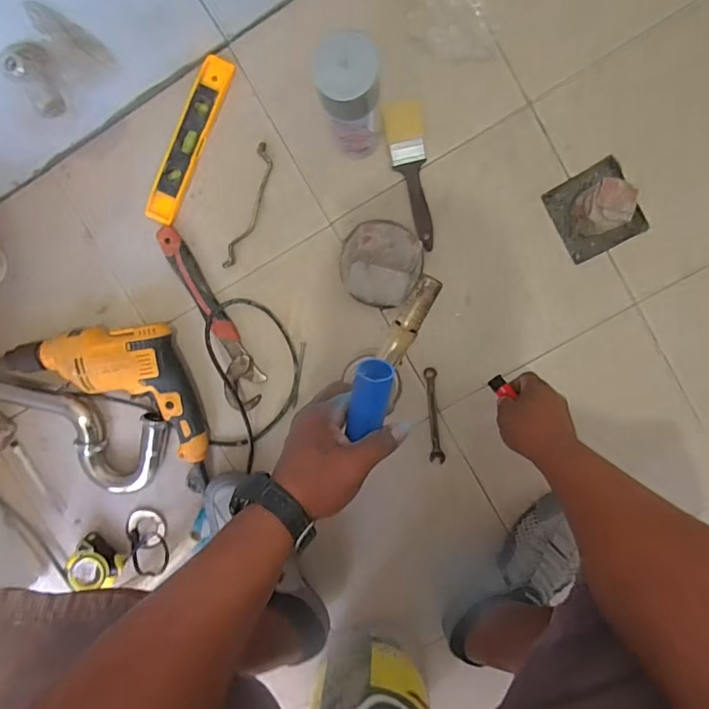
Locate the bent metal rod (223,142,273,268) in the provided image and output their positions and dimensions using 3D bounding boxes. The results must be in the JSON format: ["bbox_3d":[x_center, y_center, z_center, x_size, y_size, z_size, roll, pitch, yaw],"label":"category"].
[{"bbox_3d":[-0.142,-0.198,0.668,0.024,0.006,0.171,19,96,2],"label":"bent metal rod"}]

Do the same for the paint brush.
[{"bbox_3d":[0.072,-0.233,0.649,0.050,0.016,0.184,-6,95,4],"label":"paint brush"}]

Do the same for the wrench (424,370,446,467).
[{"bbox_3d":[0.112,0.087,0.693,0.019,0.004,0.136,-5,95,4],"label":"wrench"}]

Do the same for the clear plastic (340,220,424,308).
[{"bbox_3d":[0.035,-0.121,0.655,0.107,0.038,0.108,0,95,4],"label":"clear plastic"}]

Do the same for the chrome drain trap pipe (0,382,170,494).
[{"bbox_3d":[-0.421,0.121,0.711,0.303,0.044,0.154,10,96,3],"label":"chrome drain trap pipe"}]

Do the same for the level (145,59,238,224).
[{"bbox_3d":[-0.221,-0.287,0.663,0.040,0.014,0.227,25,96,1],"label":"level"}]

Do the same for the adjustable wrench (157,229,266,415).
[{"bbox_3d":[-0.195,-0.052,0.681,0.055,0.024,0.271,-22,93,6],"label":"adjustable wrench"}]

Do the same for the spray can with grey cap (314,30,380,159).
[{"bbox_3d":[0.000,-0.270,0.552,0.057,0.216,0.058,0,95,4],"label":"spray can with grey cap"}]

